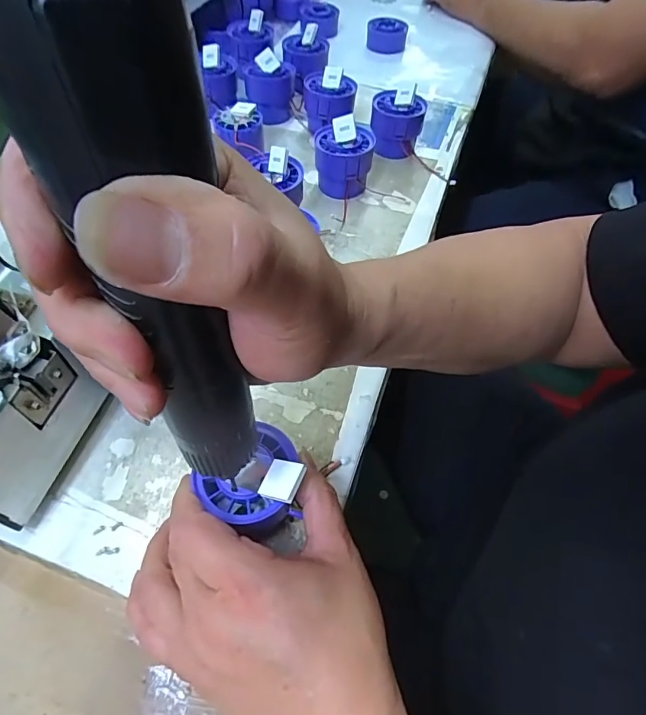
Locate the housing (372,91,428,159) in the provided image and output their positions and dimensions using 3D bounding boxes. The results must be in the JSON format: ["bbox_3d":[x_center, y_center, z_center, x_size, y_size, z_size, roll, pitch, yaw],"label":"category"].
[{"bbox_3d":[0.076,-0.242,0.471,0.052,0.048,0.045,18,56,9],"label":"housing"}]

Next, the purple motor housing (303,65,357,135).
[{"bbox_3d":[0.005,-0.272,0.485,0.054,0.057,0.054,11,55,5],"label":"purple motor housing"}]

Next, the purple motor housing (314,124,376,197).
[{"bbox_3d":[0.019,-0.185,0.430,0.054,0.051,0.046,3,56,-1],"label":"purple motor housing"}]

